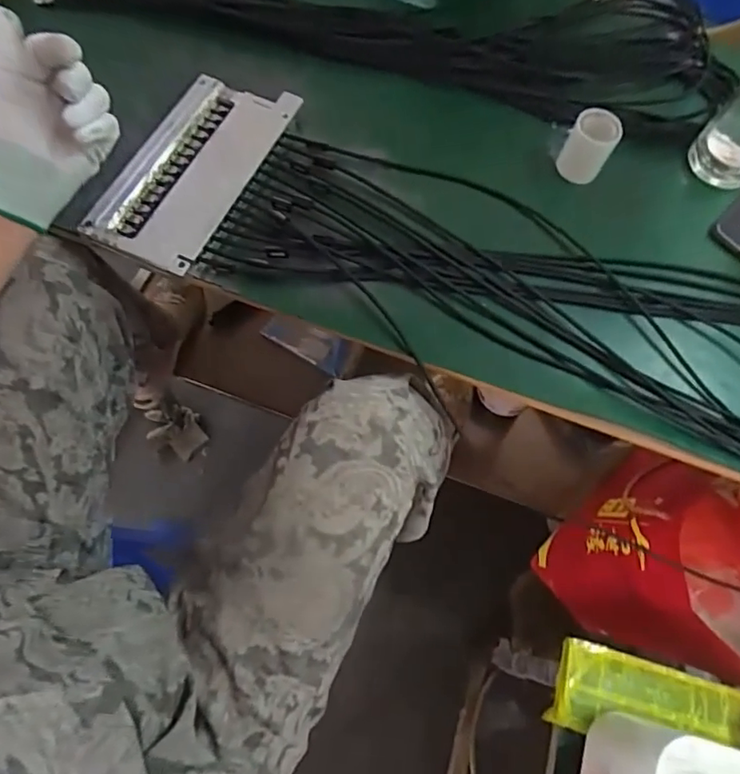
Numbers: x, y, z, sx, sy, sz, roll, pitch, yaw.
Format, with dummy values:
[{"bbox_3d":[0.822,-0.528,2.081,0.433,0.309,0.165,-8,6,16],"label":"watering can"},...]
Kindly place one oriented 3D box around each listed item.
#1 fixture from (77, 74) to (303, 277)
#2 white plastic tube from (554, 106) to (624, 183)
[{"bbox_3d":[-0.155,-0.199,0.509,0.099,0.030,0.217,28,68,7],"label":"fixture"},{"bbox_3d":[0.204,-0.224,0.534,0.044,0.065,0.039,29,70,7],"label":"white plastic tube"}]

